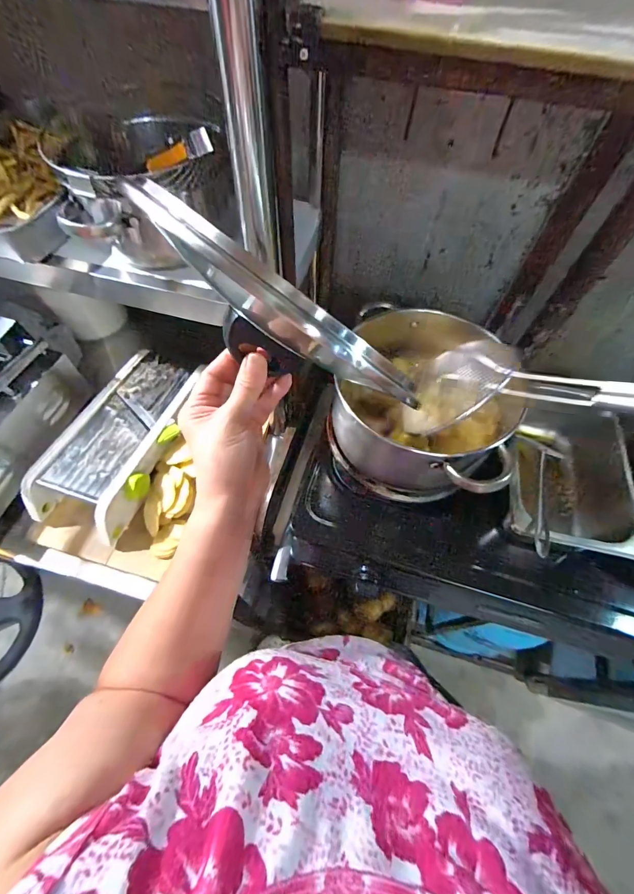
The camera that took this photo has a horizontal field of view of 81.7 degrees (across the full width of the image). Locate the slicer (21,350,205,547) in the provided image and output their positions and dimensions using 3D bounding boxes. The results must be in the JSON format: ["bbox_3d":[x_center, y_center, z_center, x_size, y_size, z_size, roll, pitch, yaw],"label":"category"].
[{"bbox_3d":[-0.321,-0.023,0.629,0.171,0.068,0.341,17,62,7],"label":"slicer"}]

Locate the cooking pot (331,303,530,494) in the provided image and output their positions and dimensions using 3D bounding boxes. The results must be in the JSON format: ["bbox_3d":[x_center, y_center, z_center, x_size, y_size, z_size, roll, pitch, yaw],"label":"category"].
[{"bbox_3d":[0.157,-0.064,0.542,0.239,0.126,0.273,15,62,6],"label":"cooking pot"}]

